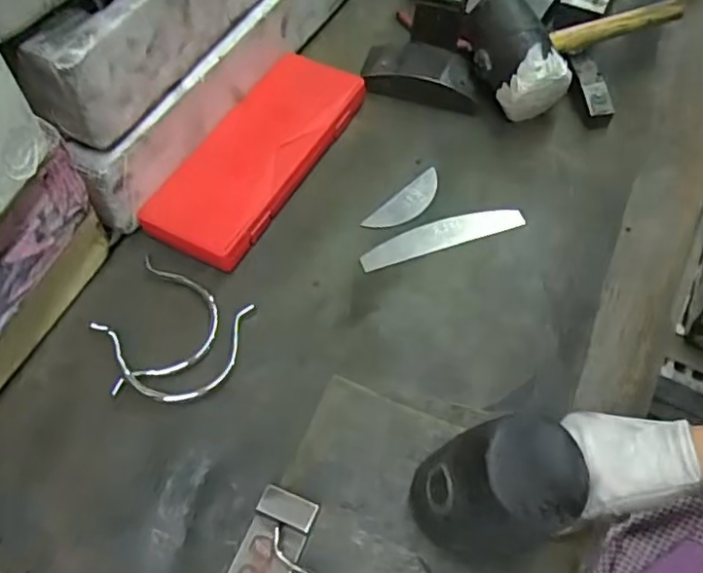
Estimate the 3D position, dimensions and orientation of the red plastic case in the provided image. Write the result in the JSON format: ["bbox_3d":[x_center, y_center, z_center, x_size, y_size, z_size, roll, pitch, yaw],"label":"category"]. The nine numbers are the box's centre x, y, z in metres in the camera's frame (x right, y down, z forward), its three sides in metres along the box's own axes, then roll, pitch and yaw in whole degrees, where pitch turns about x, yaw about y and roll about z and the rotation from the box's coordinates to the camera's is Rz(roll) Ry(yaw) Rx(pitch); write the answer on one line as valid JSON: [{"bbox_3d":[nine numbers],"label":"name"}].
[{"bbox_3d":[-0.081,-0.127,0.593,0.096,0.035,0.246,26,60,12],"label":"red plastic case"}]

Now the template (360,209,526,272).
[{"bbox_3d":[0.083,-0.047,0.574,0.154,0.004,0.028,-17,69,-8],"label":"template"}]

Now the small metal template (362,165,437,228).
[{"bbox_3d":[0.054,-0.079,0.594,0.031,0.004,0.093,40,64,20],"label":"small metal template"}]

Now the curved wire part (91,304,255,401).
[{"bbox_3d":[-0.131,0.052,0.485,0.120,0.024,0.069,-12,60,-11],"label":"curved wire part"}]

